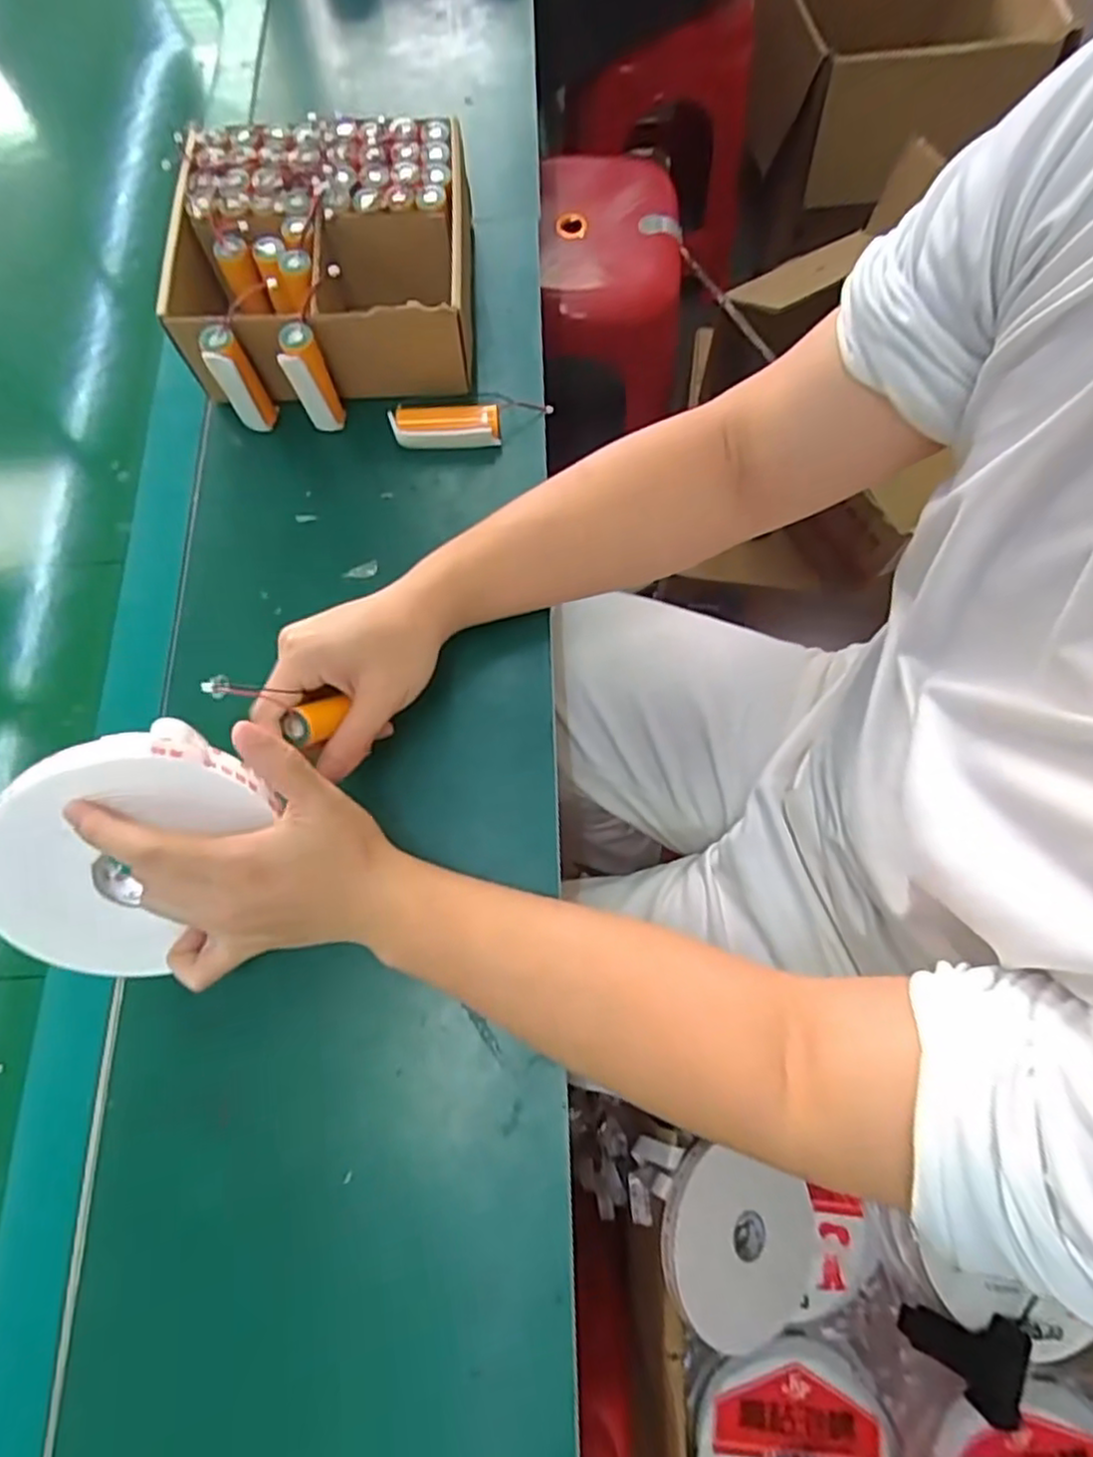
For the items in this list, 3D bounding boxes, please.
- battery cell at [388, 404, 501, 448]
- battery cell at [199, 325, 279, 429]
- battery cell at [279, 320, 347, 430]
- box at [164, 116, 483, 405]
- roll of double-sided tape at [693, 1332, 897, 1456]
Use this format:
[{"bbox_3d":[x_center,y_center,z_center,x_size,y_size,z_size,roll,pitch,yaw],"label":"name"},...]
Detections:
[{"bbox_3d":[-0.069,-0.211,0.472,0.073,0.020,0.022,-2,72,1],"label":"battery cell"},{"bbox_3d":[-0.202,-0.227,0.452,0.024,0.072,0.023,-34,75,-9],"label":"battery cell"},{"bbox_3d":[-0.156,-0.229,0.453,0.026,0.075,0.021,-25,73,-6],"label":"battery cell"},{"bbox_3d":[-0.152,-0.331,0.483,0.192,0.074,0.180,-1,72,1],"label":"box"},{"bbox_3d":[0.240,0.704,0.657,0.185,0.018,0.190,0,72,1],"label":"roll of double-sided tape"}]

